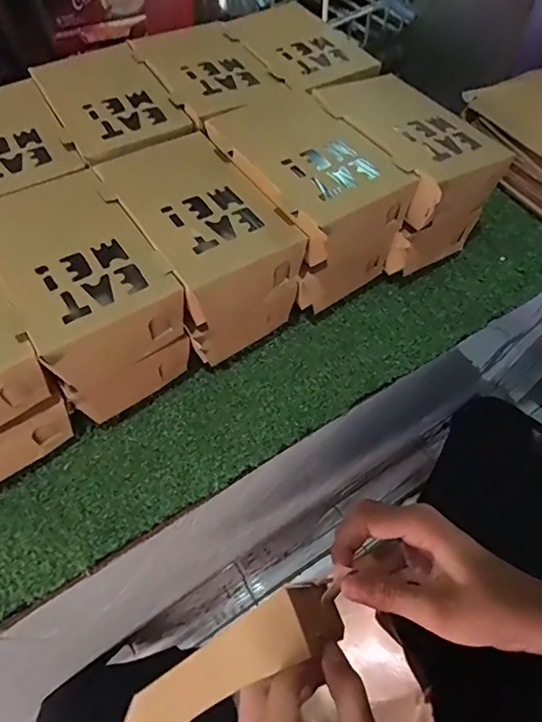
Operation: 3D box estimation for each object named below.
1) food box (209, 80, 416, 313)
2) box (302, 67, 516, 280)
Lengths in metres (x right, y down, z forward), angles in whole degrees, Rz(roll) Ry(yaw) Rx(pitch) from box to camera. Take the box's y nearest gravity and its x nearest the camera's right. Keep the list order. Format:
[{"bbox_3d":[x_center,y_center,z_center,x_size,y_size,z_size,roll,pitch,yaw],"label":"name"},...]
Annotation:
[{"bbox_3d":[0.026,-0.128,0.400,0.094,0.114,0.154,-32,64,-18],"label":"food box"},{"bbox_3d":[0.110,-0.161,0.420,0.098,0.113,0.151,-30,62,-15],"label":"box"}]

